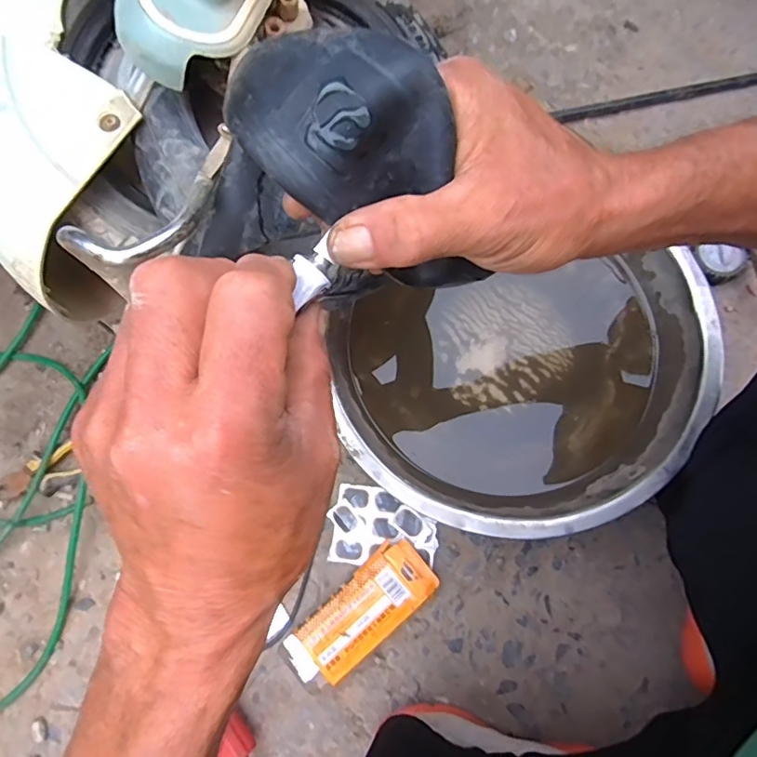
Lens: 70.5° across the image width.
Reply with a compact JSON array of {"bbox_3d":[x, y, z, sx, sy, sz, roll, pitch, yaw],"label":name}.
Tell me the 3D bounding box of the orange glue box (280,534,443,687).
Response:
[{"bbox_3d":[-0.019,0.273,0.625,0.183,0.029,0.075,-43,81,-7],"label":"orange glue box"}]

